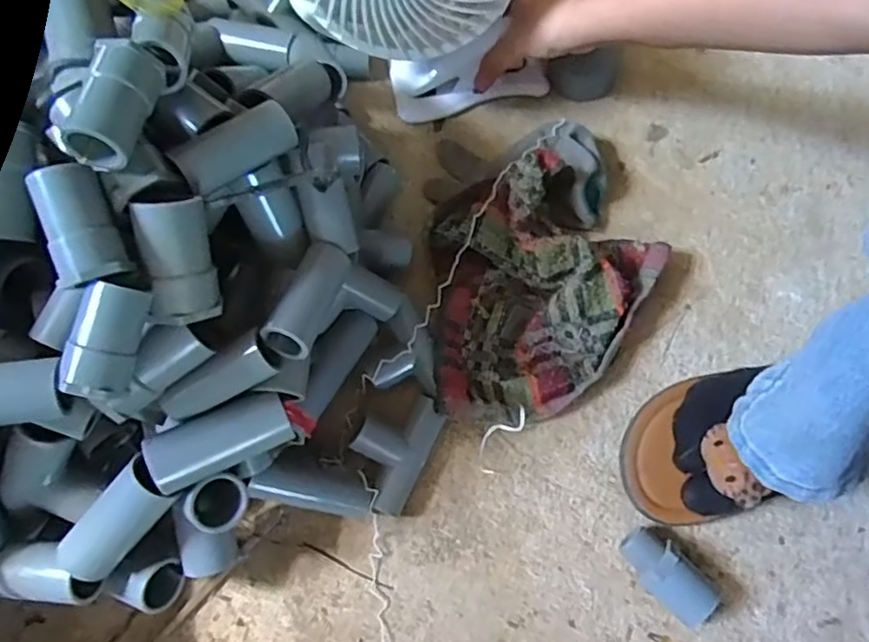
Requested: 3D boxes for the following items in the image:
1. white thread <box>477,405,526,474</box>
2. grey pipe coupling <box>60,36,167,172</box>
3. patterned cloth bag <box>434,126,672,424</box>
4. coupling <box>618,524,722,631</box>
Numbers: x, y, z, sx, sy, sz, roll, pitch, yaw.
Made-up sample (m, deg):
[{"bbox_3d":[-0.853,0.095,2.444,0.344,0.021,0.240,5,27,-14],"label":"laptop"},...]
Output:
[{"bbox_3d":[0.051,0.088,0.468,0.022,0.008,0.056,40,88,14],"label":"white thread"},{"bbox_3d":[-0.144,-0.099,0.279,0.027,0.025,0.056,12,70,6],"label":"grey pipe coupling"},{"bbox_3d":[0.086,-0.047,0.488,0.178,0.063,0.239,-3,70,1],"label":"patterned cloth bag"},{"bbox_3d":[0.157,0.172,0.421,0.032,0.034,0.067,-40,74,-12],"label":"coupling"}]

